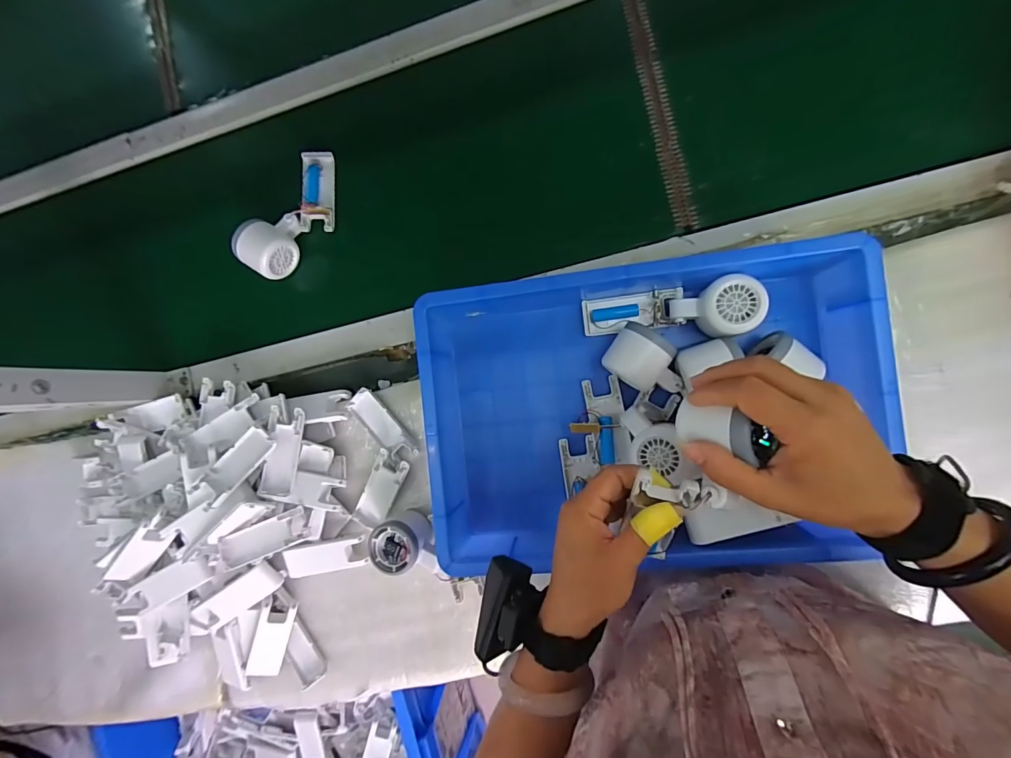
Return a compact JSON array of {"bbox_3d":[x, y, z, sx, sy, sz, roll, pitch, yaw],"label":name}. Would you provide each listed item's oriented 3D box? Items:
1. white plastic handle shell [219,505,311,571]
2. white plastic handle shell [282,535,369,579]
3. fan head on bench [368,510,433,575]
[{"bbox_3d":[-0.281,0.186,0.489,0.101,0.016,0.040,-23,86,7],"label":"white plastic handle shell"},{"bbox_3d":[-0.219,0.217,0.519,0.095,0.026,0.043,-14,87,8],"label":"white plastic handle shell"},{"bbox_3d":[-0.115,0.184,0.489,0.065,0.049,0.056,-27,85,7],"label":"fan head on bench"}]

